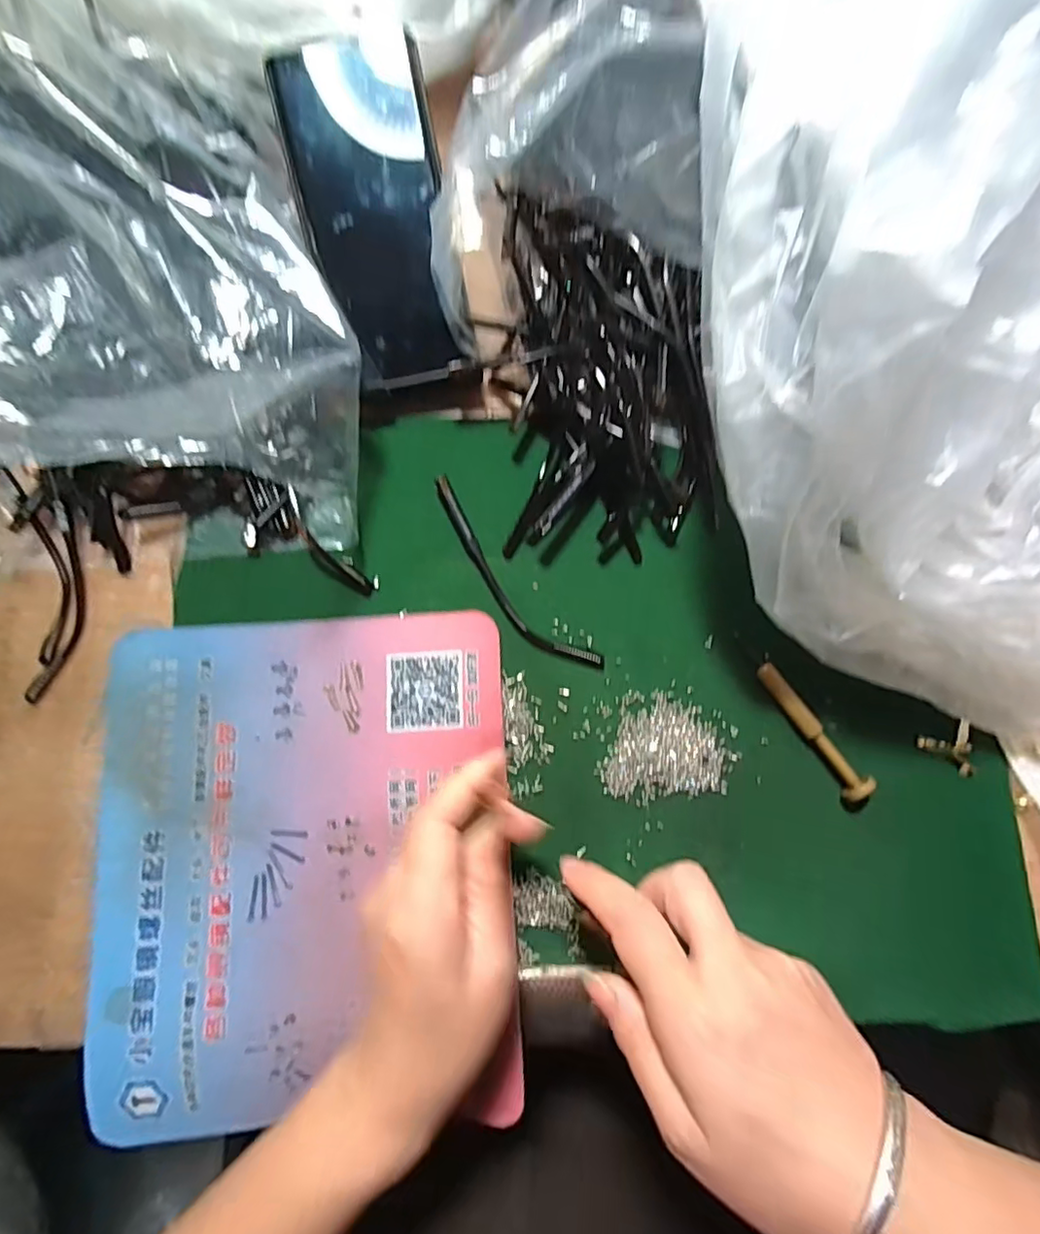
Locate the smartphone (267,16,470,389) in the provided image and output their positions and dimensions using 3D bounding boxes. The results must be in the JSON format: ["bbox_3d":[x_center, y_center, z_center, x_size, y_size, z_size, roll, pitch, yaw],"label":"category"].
[{"bbox_3d":[-0.075,-0.209,0.312,0.072,0.008,0.164,-11,98,-1],"label":"smartphone"}]

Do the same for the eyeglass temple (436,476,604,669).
[{"bbox_3d":[-0.008,-0.019,0.319,0.024,0.004,0.133,-40,81,-6],"label":"eyeglass temple"}]

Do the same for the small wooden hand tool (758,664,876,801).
[{"bbox_3d":[0.144,0.055,0.296,0.012,0.014,0.074,-33,80,-5],"label":"small wooden hand tool"}]

